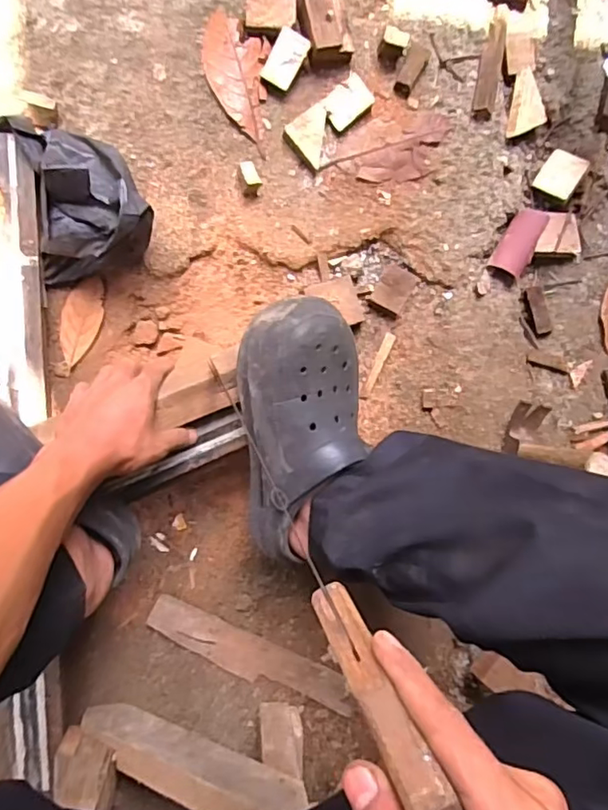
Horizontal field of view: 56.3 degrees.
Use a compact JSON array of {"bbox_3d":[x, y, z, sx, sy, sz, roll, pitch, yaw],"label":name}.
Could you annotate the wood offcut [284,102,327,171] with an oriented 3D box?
[{"bbox_3d":[0.002,-0.327,0.684,0.048,0.019,0.072,9,88,-10],"label":"wood offcut"}]

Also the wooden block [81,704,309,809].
[{"bbox_3d":[-0.123,0.358,0.571,0.274,0.062,0.027,2,90,33],"label":"wooden block"}]

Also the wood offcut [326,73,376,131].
[{"bbox_3d":[0.053,-0.368,0.692,0.060,0.017,0.044,-44,97,-7],"label":"wood offcut"}]

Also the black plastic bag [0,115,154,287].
[{"bbox_3d":[-0.254,-0.228,0.605,0.129,0.091,0.173,-31,95,-9],"label":"black plastic bag"}]

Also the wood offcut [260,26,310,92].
[{"bbox_3d":[-0.022,-0.406,0.667,0.039,0.011,0.060,27,109,-9],"label":"wood offcut"}]

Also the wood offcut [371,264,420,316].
[{"bbox_3d":[0.116,-0.146,0.705,0.042,0.016,0.058,34,84,-8],"label":"wood offcut"}]

